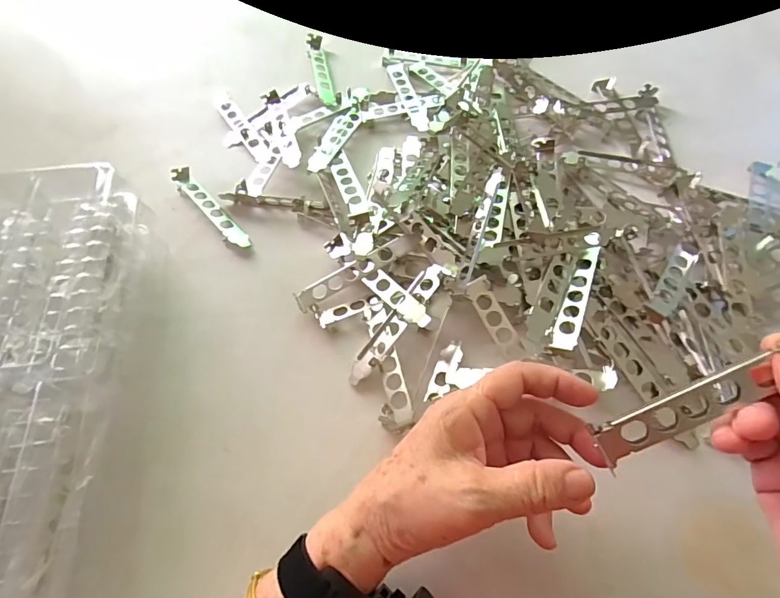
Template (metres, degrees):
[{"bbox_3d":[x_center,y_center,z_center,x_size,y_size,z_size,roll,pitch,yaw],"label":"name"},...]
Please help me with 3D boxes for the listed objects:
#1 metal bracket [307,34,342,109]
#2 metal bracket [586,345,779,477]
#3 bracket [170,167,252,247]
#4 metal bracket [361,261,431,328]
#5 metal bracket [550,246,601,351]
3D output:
[{"bbox_3d":[-0.081,-0.276,0.529,0.023,0.012,0.116,-14,64,-4],"label":"metal bracket"},{"bbox_3d":[0.160,0.049,0.223,0.117,0.009,0.021,-36,64,15],"label":"metal bracket"},{"bbox_3d":[-0.178,-0.089,0.439,0.021,0.016,0.120,-40,68,-16],"label":"bracket"},{"bbox_3d":[0.004,-0.004,0.364,0.018,0.006,0.078,-45,63,-8],"label":"metal bracket"},{"bbox_3d":[0.149,-0.003,0.352,0.020,0.007,0.101,-5,47,45],"label":"metal bracket"}]

